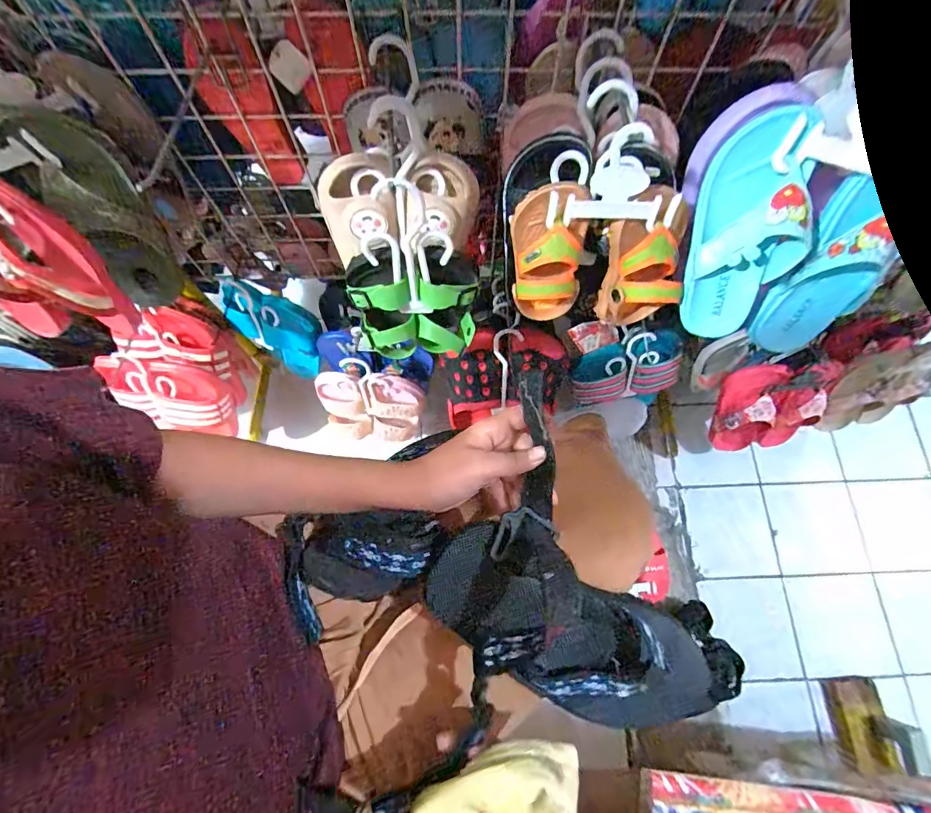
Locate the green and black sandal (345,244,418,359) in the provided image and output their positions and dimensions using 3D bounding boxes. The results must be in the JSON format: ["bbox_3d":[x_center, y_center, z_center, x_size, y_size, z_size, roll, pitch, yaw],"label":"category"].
[{"bbox_3d":[-0.093,-0.115,0.513,0.062,0.156,0.052,-13,49,-1],"label":"green and black sandal"}]

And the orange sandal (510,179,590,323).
[{"bbox_3d":[0.080,-0.142,0.436,0.065,0.136,0.049,-3,45,1],"label":"orange sandal"}]

